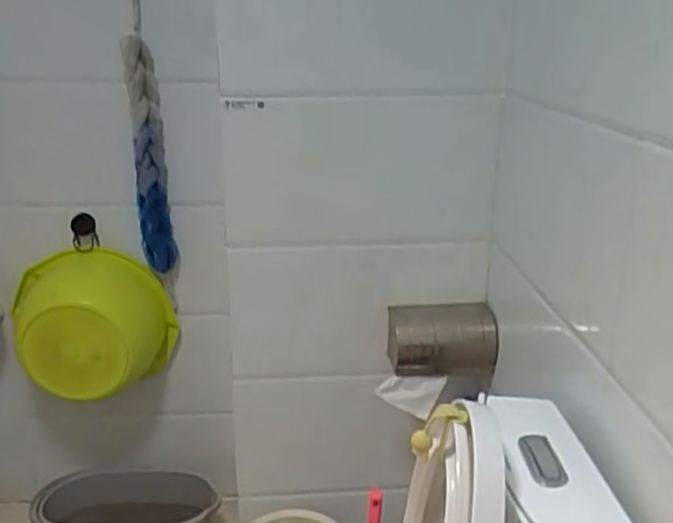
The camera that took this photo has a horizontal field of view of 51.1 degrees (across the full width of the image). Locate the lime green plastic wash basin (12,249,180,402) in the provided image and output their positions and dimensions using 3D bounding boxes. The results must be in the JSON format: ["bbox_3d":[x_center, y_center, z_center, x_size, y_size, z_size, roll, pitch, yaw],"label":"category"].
[{"bbox_3d":[-0.634,0.160,1.791,0.387,0.315,0.229,5,19,15],"label":"lime green plastic wash basin"}]

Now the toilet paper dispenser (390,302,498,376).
[{"bbox_3d":[0.221,0.163,1.485,0.227,0.121,0.118,2,19,6],"label":"toilet paper dispenser"}]

